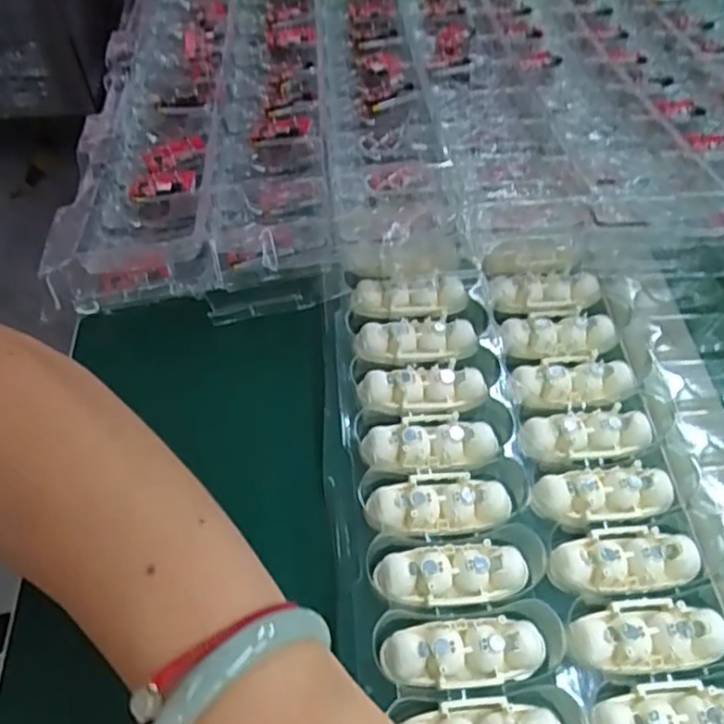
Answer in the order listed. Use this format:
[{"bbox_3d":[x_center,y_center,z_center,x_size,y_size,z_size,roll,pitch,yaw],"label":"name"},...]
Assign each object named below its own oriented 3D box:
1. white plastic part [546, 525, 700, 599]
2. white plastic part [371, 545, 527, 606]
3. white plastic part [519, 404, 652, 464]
[{"bbox_3d":[0.111,0.084,0.285,0.061,0.012,0.028,-4,55,-4],"label":"white plastic part"},{"bbox_3d":[0.037,0.089,0.278,0.063,0.011,0.021,-2,55,-2],"label":"white plastic part"},{"bbox_3d":[0.106,0.033,0.319,0.059,0.012,0.025,-5,55,-5],"label":"white plastic part"}]

